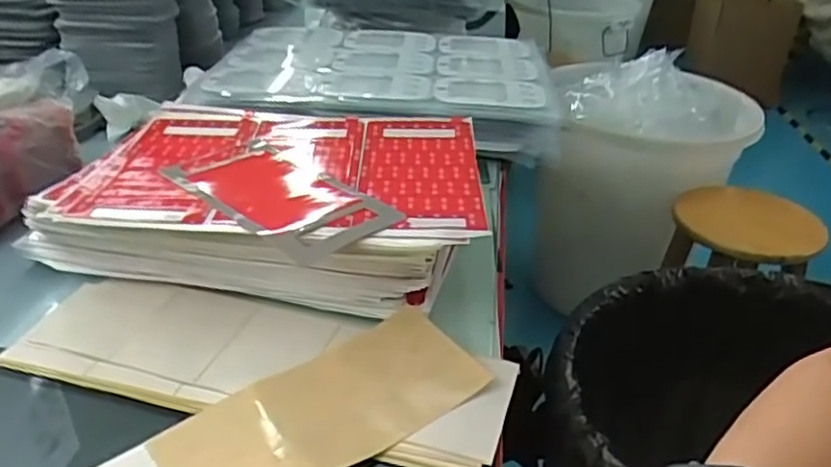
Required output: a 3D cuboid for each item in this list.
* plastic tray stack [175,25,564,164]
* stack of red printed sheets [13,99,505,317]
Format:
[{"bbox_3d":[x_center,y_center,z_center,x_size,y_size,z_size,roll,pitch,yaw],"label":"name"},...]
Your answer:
[{"bbox_3d":[-0.049,-0.191,0.836,0.437,0.062,0.370,4,31,3],"label":"plastic tray stack"},{"bbox_3d":[-0.107,-0.028,0.571,0.335,0.075,0.254,8,32,9],"label":"stack of red printed sheets"}]

